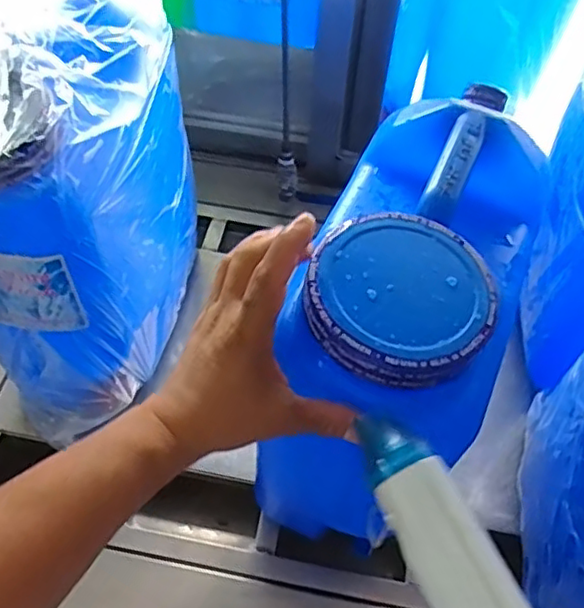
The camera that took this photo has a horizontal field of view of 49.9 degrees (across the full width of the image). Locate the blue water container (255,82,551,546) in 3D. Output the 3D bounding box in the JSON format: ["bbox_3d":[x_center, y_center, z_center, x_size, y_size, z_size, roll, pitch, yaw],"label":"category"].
[{"bbox_3d":[0.092,0.034,0.585,0.152,0.389,0.276,21,58,12],"label":"blue water container"}]

